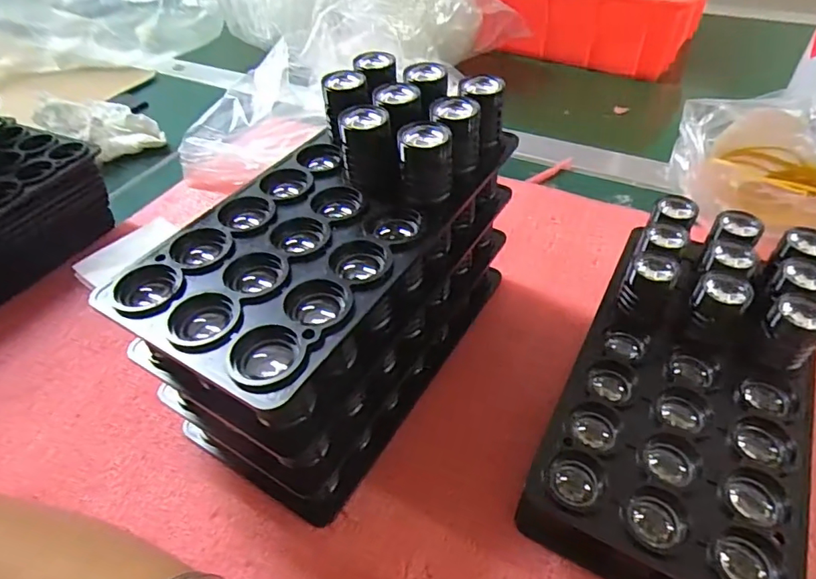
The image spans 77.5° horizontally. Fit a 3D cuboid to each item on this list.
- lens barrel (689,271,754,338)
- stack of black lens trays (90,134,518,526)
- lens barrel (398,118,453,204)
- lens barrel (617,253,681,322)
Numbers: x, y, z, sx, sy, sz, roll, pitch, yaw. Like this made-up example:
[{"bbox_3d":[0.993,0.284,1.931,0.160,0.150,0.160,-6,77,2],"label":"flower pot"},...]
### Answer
[{"bbox_3d":[0.151,0.010,0.249,0.024,0.033,0.024,34,56,31],"label":"lens barrel"},{"bbox_3d":[-0.033,0.001,0.270,0.097,0.107,0.183,22,51,23],"label":"stack of black lens trays"},{"bbox_3d":[0.008,-0.056,0.224,0.022,0.030,0.022,2,46,5],"label":"lens barrel"},{"bbox_3d":[0.124,-0.002,0.263,0.021,0.034,0.022,17,49,18],"label":"lens barrel"}]

